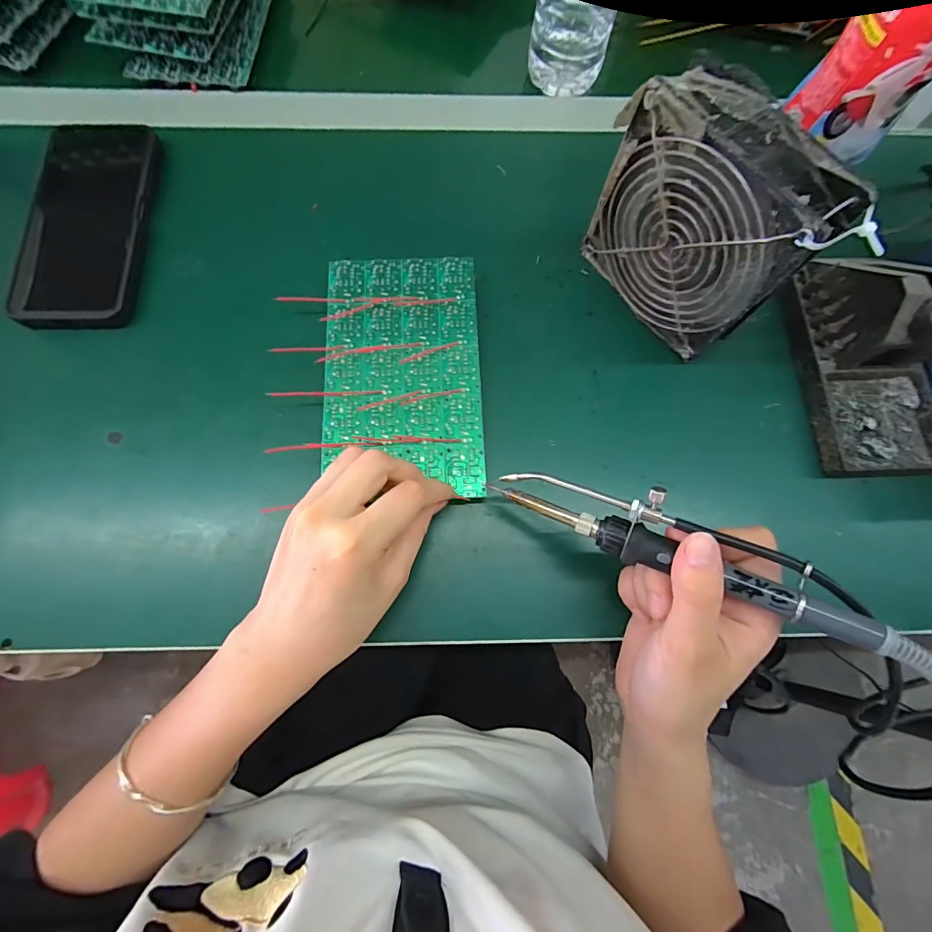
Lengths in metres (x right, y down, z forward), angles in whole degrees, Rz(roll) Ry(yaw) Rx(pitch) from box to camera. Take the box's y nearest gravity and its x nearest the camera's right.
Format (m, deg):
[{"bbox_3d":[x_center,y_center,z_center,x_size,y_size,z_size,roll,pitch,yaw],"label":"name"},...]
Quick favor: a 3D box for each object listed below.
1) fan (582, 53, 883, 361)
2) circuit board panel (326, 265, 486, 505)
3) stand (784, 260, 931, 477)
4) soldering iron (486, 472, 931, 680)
[{"bbox_3d":[0.141,-0.141,0.265,0.045,0.120,0.127,-36,79,-9],"label":"fan"},{"bbox_3d":[-0.042,-0.065,0.291,0.100,0.004,0.166,-2,77,-2],"label":"circuit board panel"},{"bbox_3d":[0.274,-0.072,0.278,0.082,0.067,0.146,-5,76,-2],"label":"stand"},{"bbox_3d":[0.107,0.039,0.204,0.200,0.021,0.030,23,77,22],"label":"soldering iron"}]

